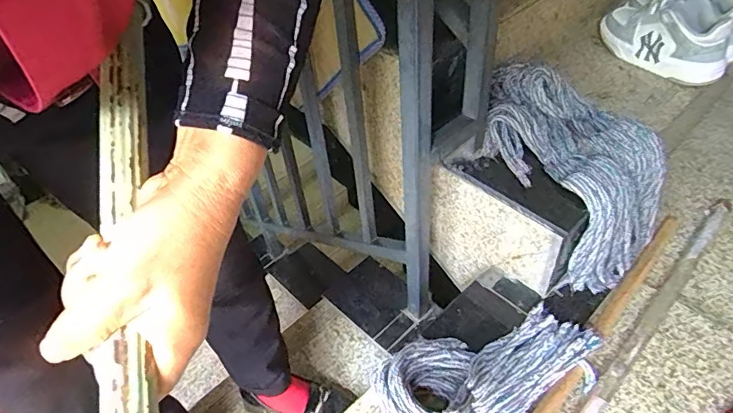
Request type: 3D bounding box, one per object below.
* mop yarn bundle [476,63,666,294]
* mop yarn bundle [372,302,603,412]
[{"bbox_3d":[0.329,-0.058,0.819,0.328,0.225,0.225,31,55,29],"label":"mop yarn bundle"},{"bbox_3d":[0.173,0.232,0.683,0.308,0.051,0.141,-13,46,-9],"label":"mop yarn bundle"}]

